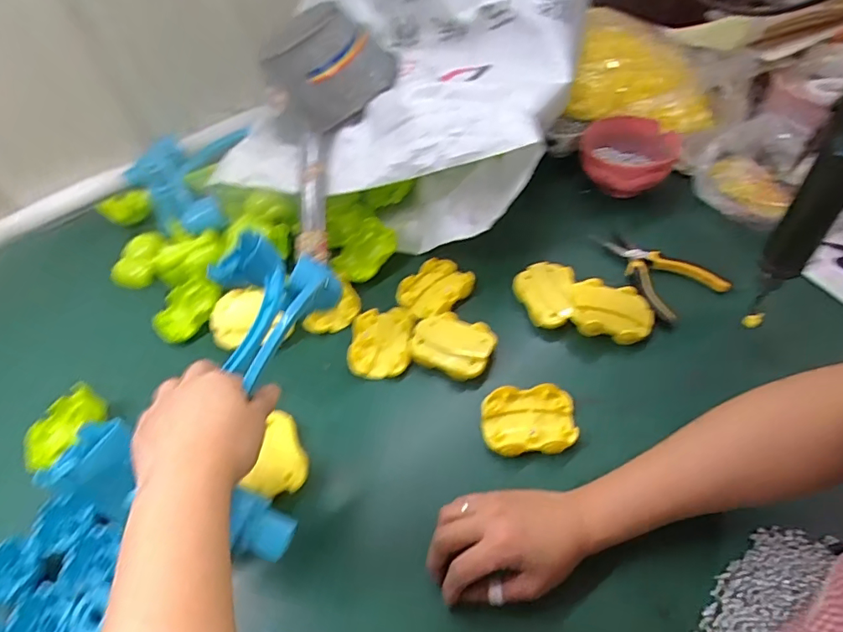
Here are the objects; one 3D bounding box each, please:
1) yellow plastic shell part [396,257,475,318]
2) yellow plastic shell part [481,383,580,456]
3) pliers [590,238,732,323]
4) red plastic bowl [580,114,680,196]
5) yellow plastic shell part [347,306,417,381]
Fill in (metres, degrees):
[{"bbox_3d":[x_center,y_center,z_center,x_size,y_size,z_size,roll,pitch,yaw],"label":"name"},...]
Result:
[{"bbox_3d":[0.018,-0.034,0.606,0.090,0.023,0.066,-39,56,-24],"label":"yellow plastic shell part"},{"bbox_3d":[0.104,0.100,0.483,0.088,0.017,0.065,-4,49,4],"label":"yellow plastic shell part"},{"bbox_3d":[0.269,-0.058,0.586,0.096,0.010,0.141,-27,52,-15],"label":"pliers"},{"bbox_3d":[0.280,-0.214,0.685,0.123,0.061,0.139,17,54,20],"label":"red plastic bowl"},{"bbox_3d":[-0.044,0.027,0.556,0.066,0.014,0.087,4,52,6],"label":"yellow plastic shell part"}]

